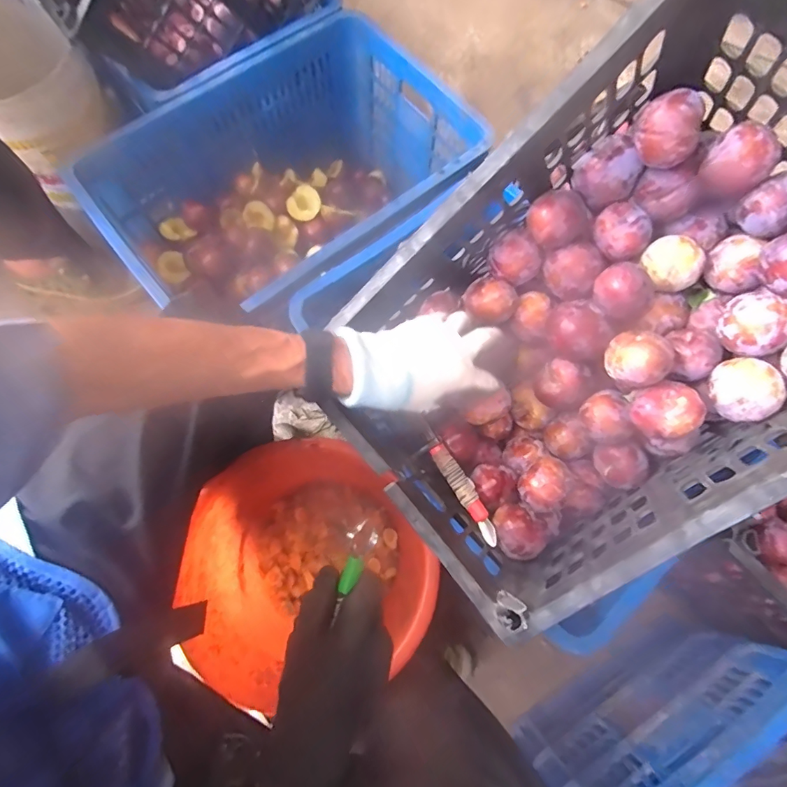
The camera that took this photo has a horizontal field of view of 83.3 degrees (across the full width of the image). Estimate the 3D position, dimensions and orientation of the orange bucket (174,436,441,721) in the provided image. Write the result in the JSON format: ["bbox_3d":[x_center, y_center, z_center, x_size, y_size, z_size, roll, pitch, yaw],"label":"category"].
[{"bbox_3d":[-0.112,0.220,0.625,0.285,0.229,0.264,-10,74,-5],"label":"orange bucket"}]

